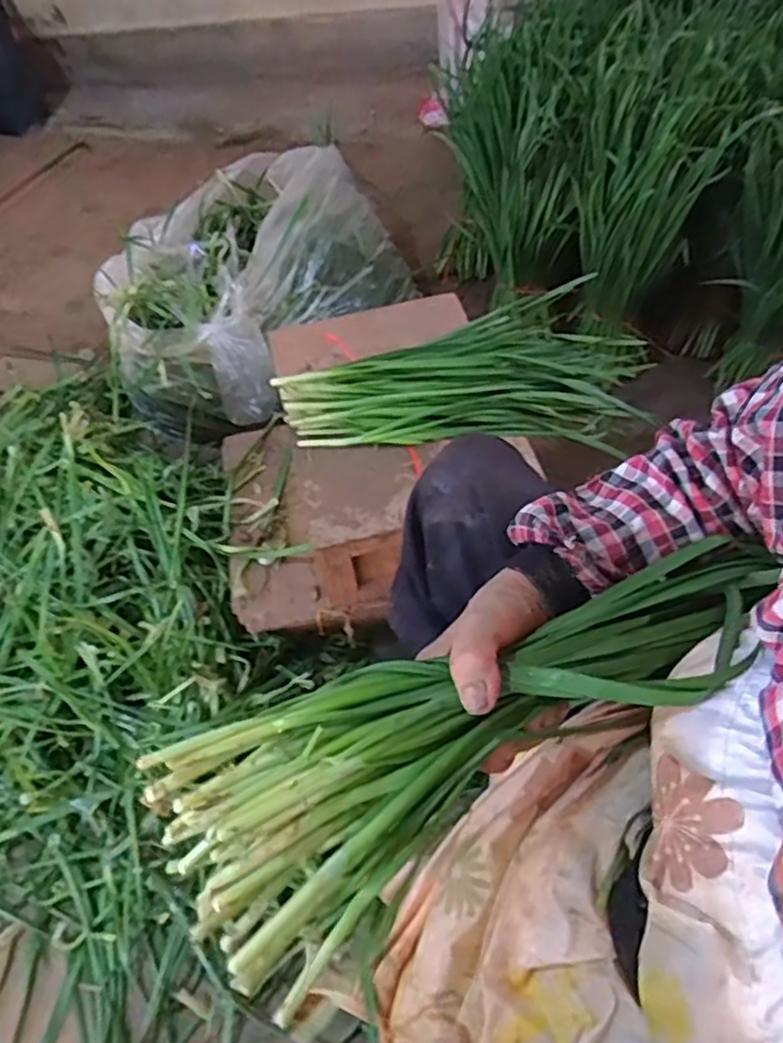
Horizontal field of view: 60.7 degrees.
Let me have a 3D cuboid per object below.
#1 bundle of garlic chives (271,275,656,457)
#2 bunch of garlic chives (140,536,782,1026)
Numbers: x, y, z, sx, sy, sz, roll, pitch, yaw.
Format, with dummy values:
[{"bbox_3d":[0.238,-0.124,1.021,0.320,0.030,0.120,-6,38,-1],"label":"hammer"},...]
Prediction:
[{"bbox_3d":[0.094,-0.189,0.827,0.444,0.079,0.216,-4,55,1],"label":"bundle of garlic chives"},{"bbox_3d":[0.060,0.093,0.345,0.347,0.072,0.109,-23,57,-16],"label":"bunch of garlic chives"}]

